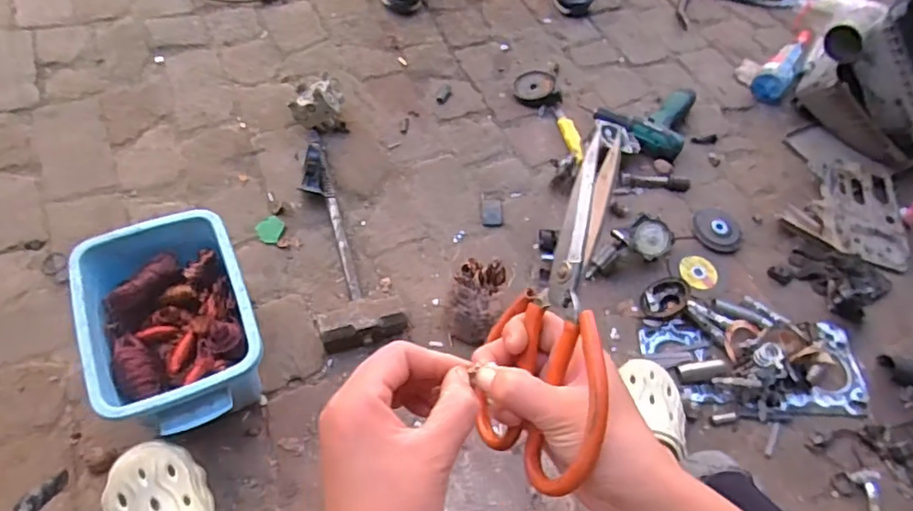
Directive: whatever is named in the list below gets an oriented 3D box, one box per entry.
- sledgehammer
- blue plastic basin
[{"bbox_3d":[-0.205,-0.052,0.999,0.126,0.069,0.439,-14,62,-14],"label":"sledgehammer"},{"bbox_3d":[-0.383,0.112,0.834,0.200,0.172,0.283,-19,61,-18],"label":"blue plastic basin"}]

